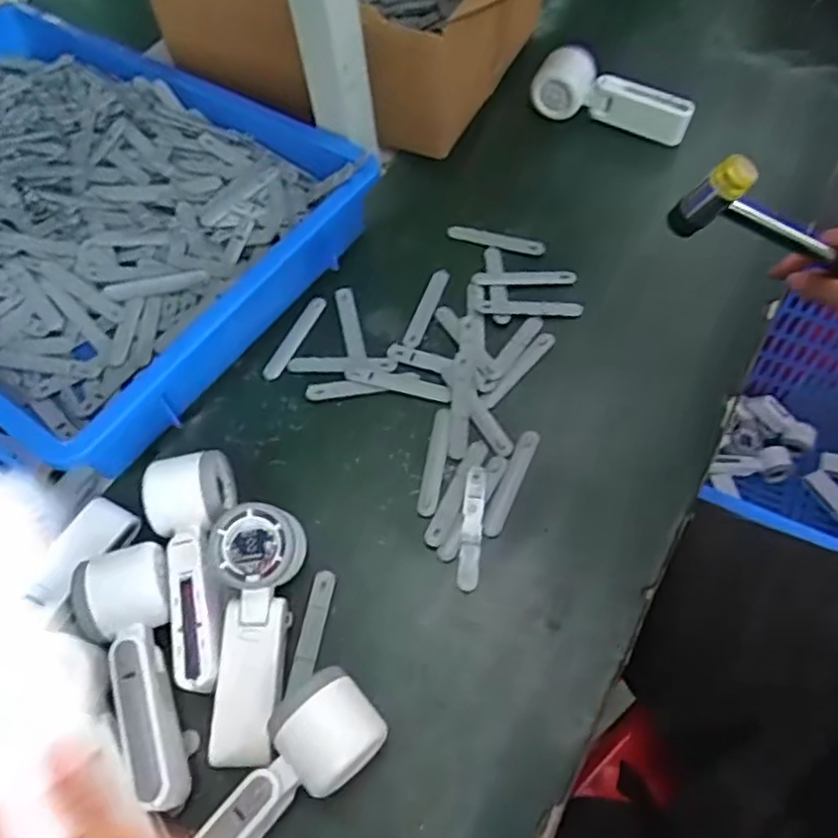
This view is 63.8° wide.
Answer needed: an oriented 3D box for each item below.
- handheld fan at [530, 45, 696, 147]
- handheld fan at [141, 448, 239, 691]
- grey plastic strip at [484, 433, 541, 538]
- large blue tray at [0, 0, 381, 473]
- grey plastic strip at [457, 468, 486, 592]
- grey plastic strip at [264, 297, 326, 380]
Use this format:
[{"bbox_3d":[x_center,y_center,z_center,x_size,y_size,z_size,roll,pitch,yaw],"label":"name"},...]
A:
[{"bbox_3d":[0.212,-0.358,0.736,0.173,0.057,0.054,16,61,13],"label":"handheld fan"},{"bbox_3d":[-0.162,0.105,0.477,0.058,0.044,0.166,-11,58,-3],"label":"handheld fan"},{"bbox_3d":[0.074,0.049,0.530,0.016,0.005,0.095,19,62,15],"label":"grey plastic strip"},{"bbox_3d":[-0.375,-0.217,0.674,0.581,0.086,0.379,30,65,20],"label":"large blue tray"},{"bbox_3d":[0.041,0.080,0.512,0.016,0.005,0.098,5,59,7],"label":"grey plastic strip"},{"bbox_3d":[-0.113,-0.074,0.612,0.018,0.004,0.092,22,68,17],"label":"grey plastic strip"}]

